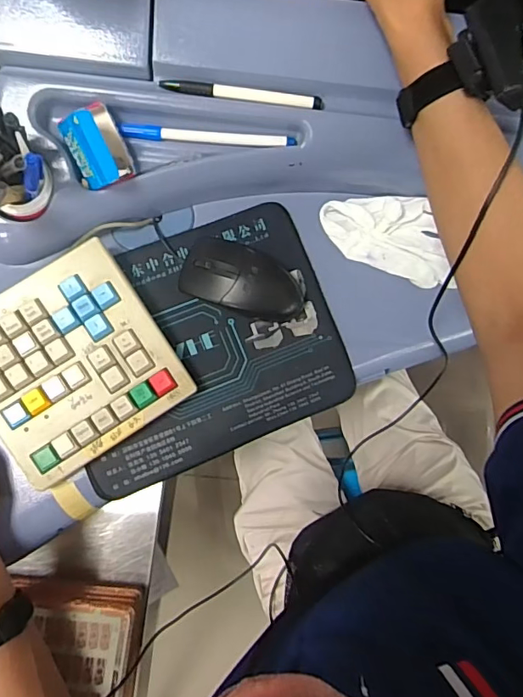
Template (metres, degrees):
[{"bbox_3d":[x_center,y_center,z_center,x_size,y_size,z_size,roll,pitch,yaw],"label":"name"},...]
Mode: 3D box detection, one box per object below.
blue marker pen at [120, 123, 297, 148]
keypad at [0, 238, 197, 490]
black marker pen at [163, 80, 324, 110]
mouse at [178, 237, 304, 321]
[{"bbox_3d":[-0.045,-0.181,0.420,0.147,0.008,0.010,3,82,-4],"label":"blue marker pen"},{"bbox_3d":[-0.161,0.013,0.419,0.154,0.036,0.156,-33,86,-8],"label":"keypad"},{"bbox_3d":[-0.015,-0.210,0.405,0.131,0.009,0.009,5,82,-4],"label":"black marker pen"},{"bbox_3d":[-0.015,-0.063,0.438,0.110,0.032,0.062,19,81,-2],"label":"mouse"}]

